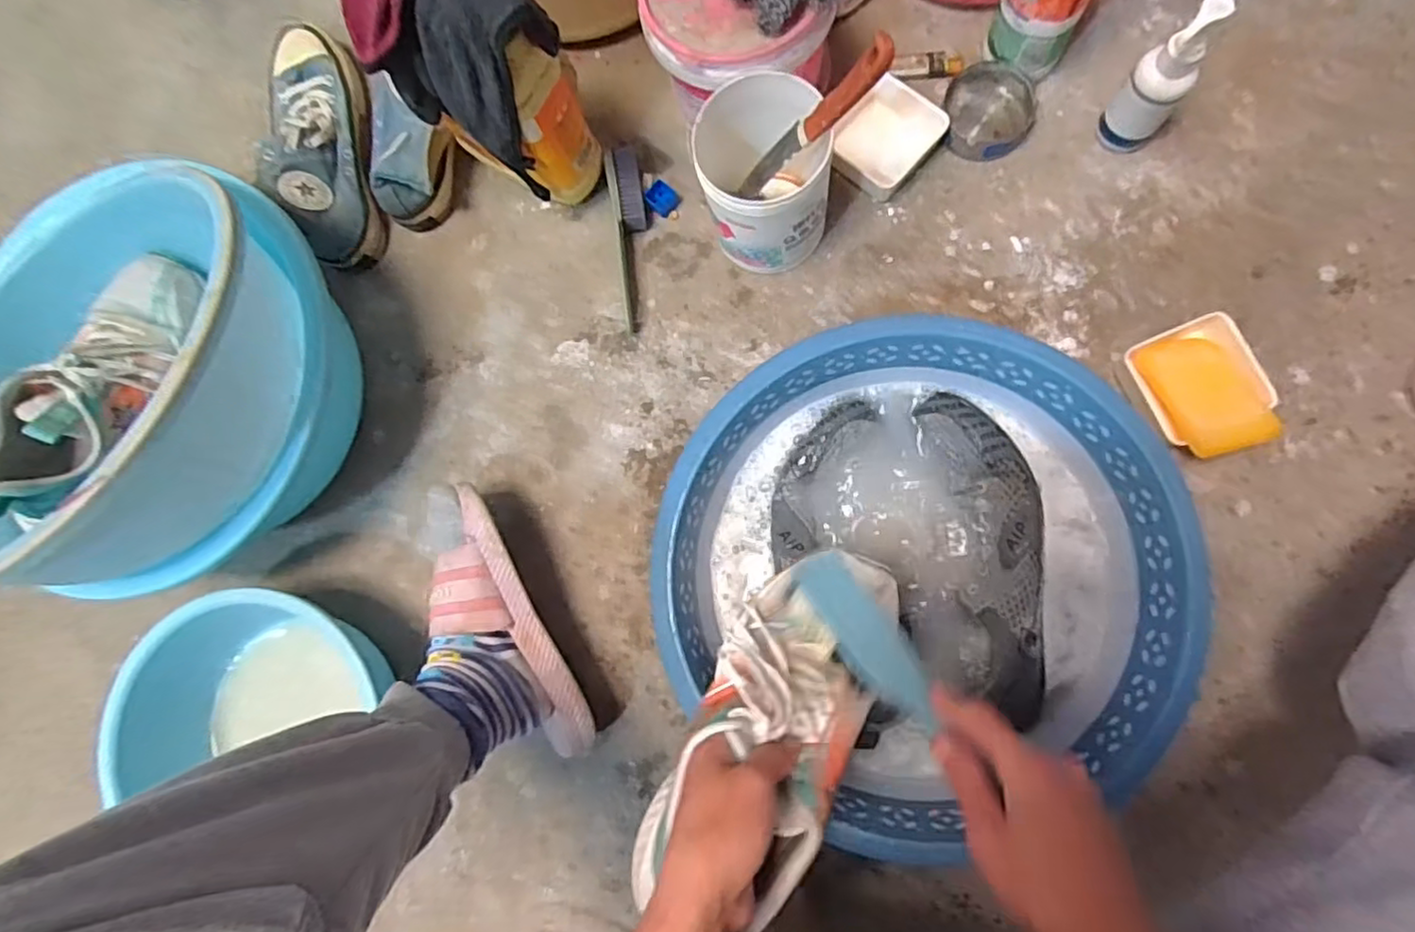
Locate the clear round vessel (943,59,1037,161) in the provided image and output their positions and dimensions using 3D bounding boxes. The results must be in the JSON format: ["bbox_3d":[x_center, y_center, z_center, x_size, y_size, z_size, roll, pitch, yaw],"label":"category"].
[{"bbox_3d":[0.257,-0.323,0.610,0.078,0.024,0.084,-1,82,8],"label":"clear round vessel"}]

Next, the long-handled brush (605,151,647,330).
[{"bbox_3d":[-0.070,-0.212,0.626,0.031,0.031,0.166,-9,81,7],"label":"long-handled brush"}]

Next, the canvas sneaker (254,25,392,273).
[{"bbox_3d":[-0.392,-0.324,0.673,0.098,0.080,0.267,-16,80,6],"label":"canvas sneaker"}]

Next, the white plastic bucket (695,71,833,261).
[{"bbox_3d":[0.049,-0.243,0.567,0.104,0.130,0.120,-15,80,5],"label":"white plastic bucket"}]

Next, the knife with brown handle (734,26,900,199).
[{"bbox_3d":[0.075,-0.256,0.513,0.016,0.184,0.019,8,81,-25],"label":"knife with brown handle"}]

